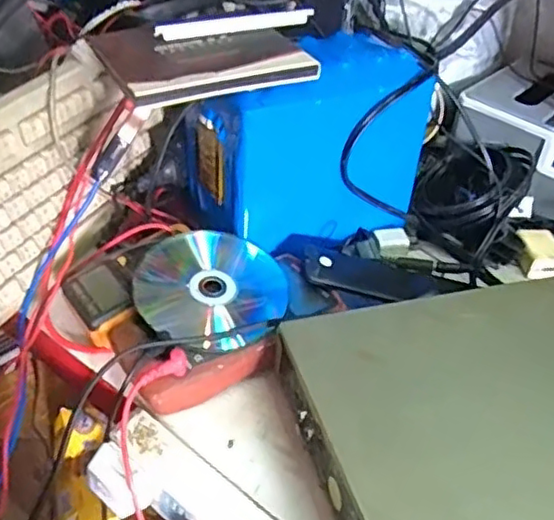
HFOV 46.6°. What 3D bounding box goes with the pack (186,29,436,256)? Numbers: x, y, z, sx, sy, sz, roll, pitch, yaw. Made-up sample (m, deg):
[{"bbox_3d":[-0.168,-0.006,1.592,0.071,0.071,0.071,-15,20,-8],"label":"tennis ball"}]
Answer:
[{"bbox_3d":[0.029,-0.103,0.563,0.195,0.147,0.104,-13,42,-18],"label":"pack"}]

